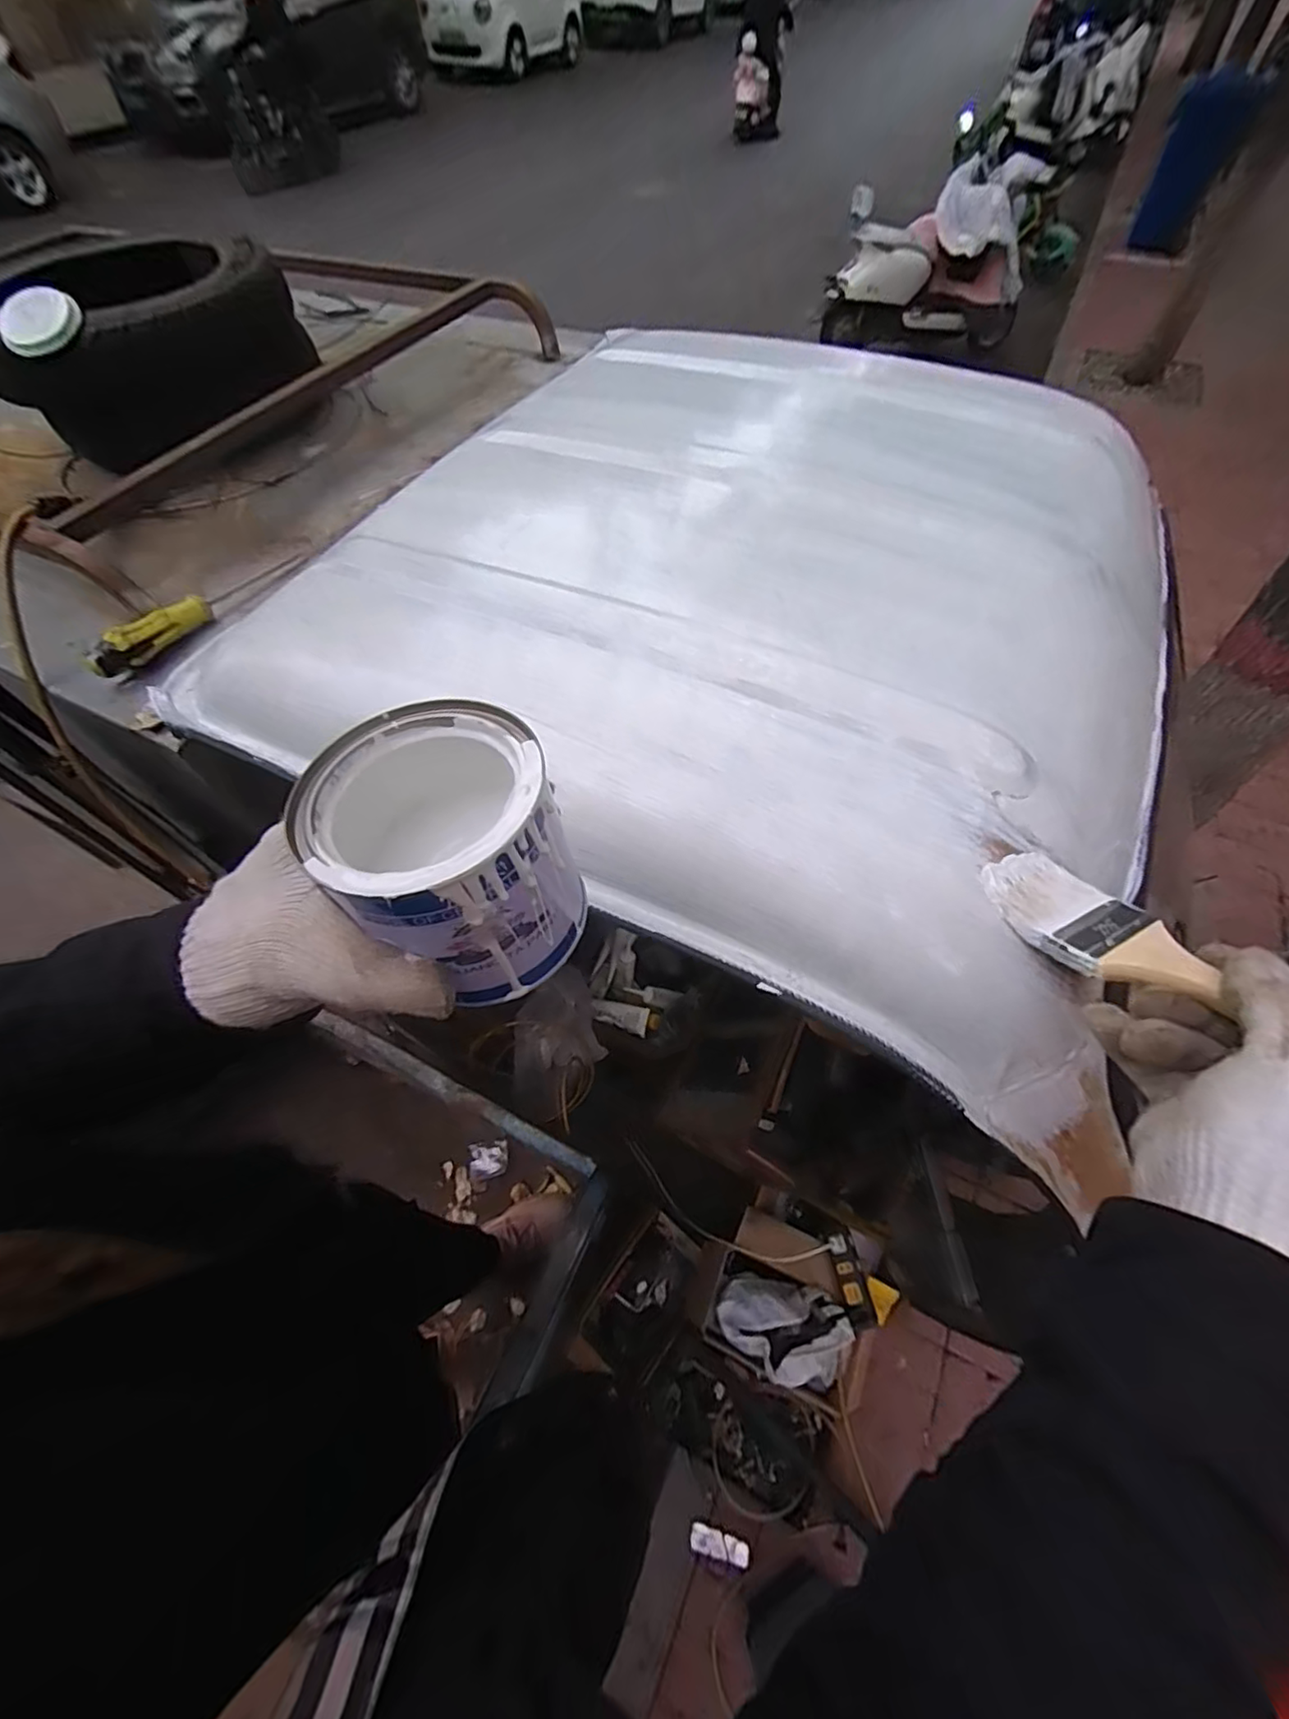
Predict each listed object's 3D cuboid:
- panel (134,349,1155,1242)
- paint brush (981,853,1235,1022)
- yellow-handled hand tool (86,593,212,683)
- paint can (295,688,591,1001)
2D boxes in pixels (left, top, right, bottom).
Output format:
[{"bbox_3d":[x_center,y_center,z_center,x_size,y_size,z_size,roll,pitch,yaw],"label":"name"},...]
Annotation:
[{"bbox_3d":[0.103,-0.236,0.532,0.713,0.108,0.668,25,62,13],"label":"panel"},{"bbox_3d":[0.265,0.048,0.304,0.057,0.026,0.178,-29,39,-17],"label":"paint brush"},{"bbox_3d":[-0.441,-0.205,0.543,0.023,0.035,0.112,25,62,13],"label":"yellow-handled hand tool"},{"bbox_3d":[-0.076,-0.004,0.243,0.084,0.089,0.095,-20,62,-12],"label":"paint can"}]

